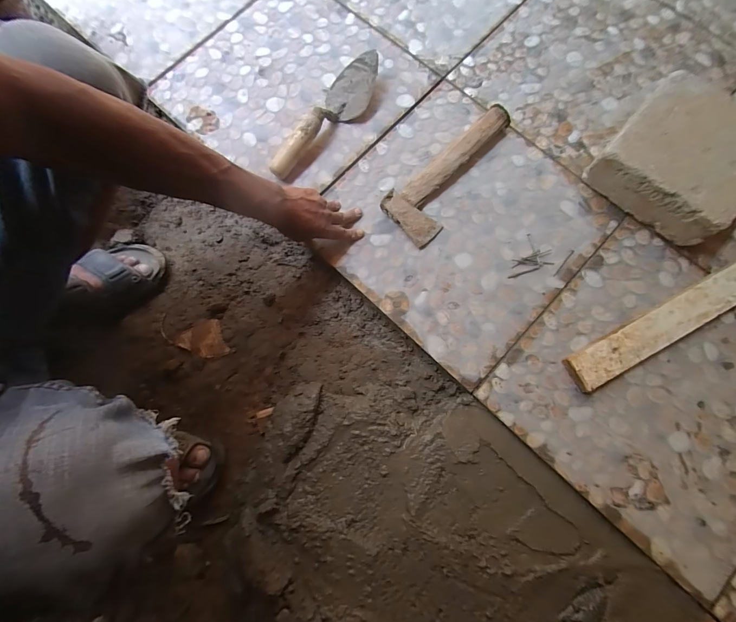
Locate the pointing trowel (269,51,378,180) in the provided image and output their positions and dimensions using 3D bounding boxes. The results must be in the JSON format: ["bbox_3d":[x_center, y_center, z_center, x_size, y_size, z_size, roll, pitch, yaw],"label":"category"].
[{"bbox_3d":[-0.069,-0.335,0.587,0.080,0.046,0.269,33,81,8],"label":"pointing trowel"}]

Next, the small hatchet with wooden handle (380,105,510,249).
[{"bbox_3d":[0.148,-0.229,0.564,0.265,0.034,0.102,-43,81,-7],"label":"small hatchet with wooden handle"}]

